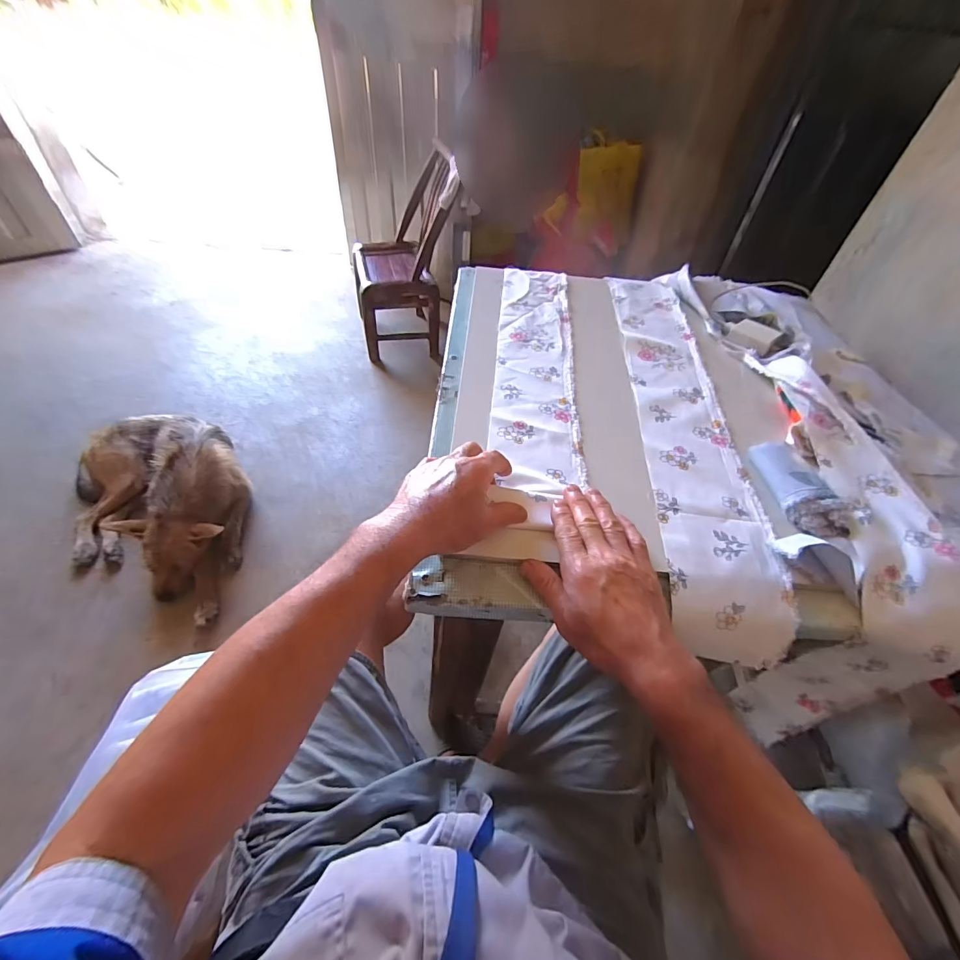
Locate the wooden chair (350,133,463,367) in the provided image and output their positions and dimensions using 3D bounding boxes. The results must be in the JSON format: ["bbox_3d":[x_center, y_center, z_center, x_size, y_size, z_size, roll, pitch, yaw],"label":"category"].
[{"bbox_3d":[-0.283,-0.816,1.569,0.336,0.587,0.399,-8,51,-12],"label":"wooden chair"}]

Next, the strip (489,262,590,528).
[{"bbox_3d":[0.077,-0.164,0.590,0.109,0.014,0.549,6,49,0],"label":"strip"}]

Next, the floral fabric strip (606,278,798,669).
[{"bbox_3d":[0.256,-0.097,0.578,0.109,0.042,0.639,7,49,1],"label":"floral fabric strip"}]

